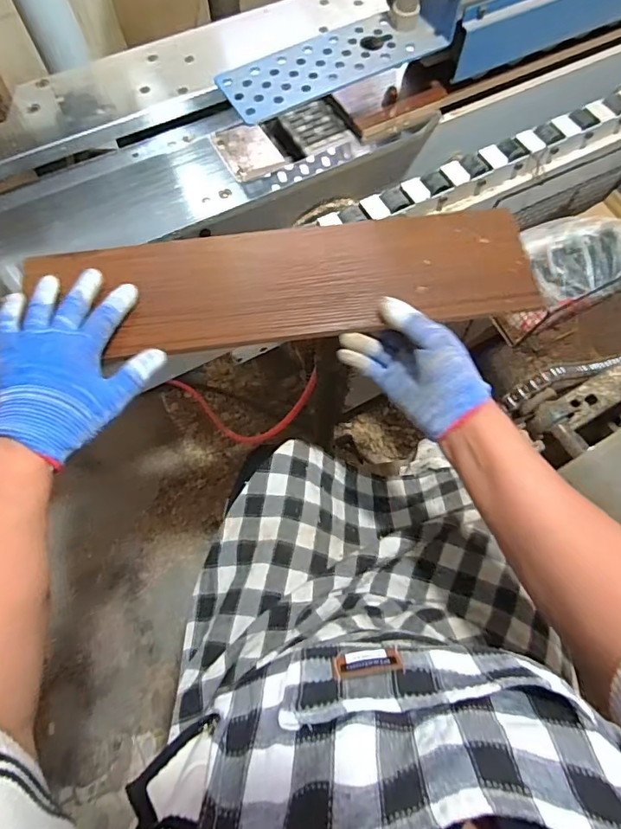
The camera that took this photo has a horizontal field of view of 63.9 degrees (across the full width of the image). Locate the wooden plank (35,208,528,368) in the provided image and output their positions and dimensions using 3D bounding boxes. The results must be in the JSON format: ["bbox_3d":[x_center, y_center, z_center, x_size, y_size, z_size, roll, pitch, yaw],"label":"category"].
[{"bbox_3d":[-0.018,-0.123,0.461,0.435,0.025,0.119,-6,68,-3],"label":"wooden plank"}]

